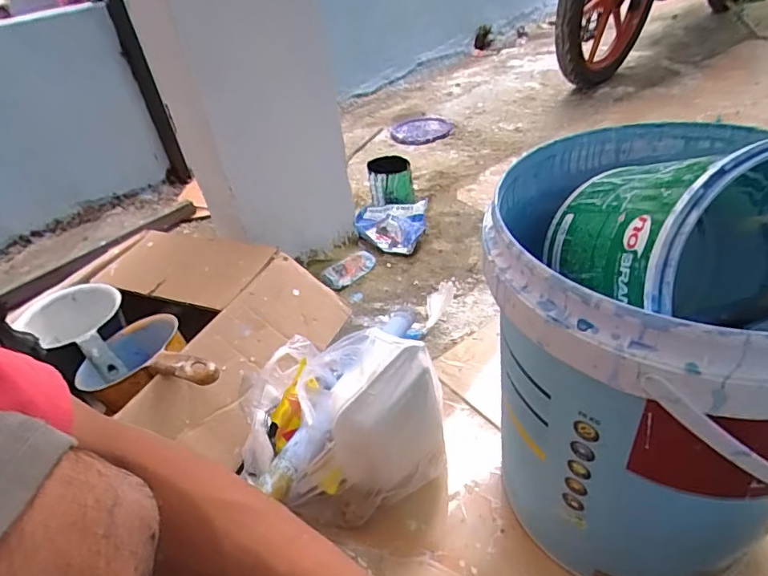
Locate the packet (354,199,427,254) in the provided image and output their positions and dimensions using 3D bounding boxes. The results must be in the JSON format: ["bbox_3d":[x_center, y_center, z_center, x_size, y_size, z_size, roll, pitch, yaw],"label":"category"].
[{"bbox_3d":[0.015,-0.136,1.063,0.154,0.040,0.171,-6,37,3],"label":"packet"}]

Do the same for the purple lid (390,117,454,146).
[{"bbox_3d":[0.108,-0.468,1.503,0.187,0.020,0.231,2,38,13],"label":"purple lid"}]

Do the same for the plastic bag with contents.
[{"bbox_3d":[-0.042,0.150,0.575,0.204,0.207,0.139,-8,38,-1],"label":"plastic bag with contents"}]

